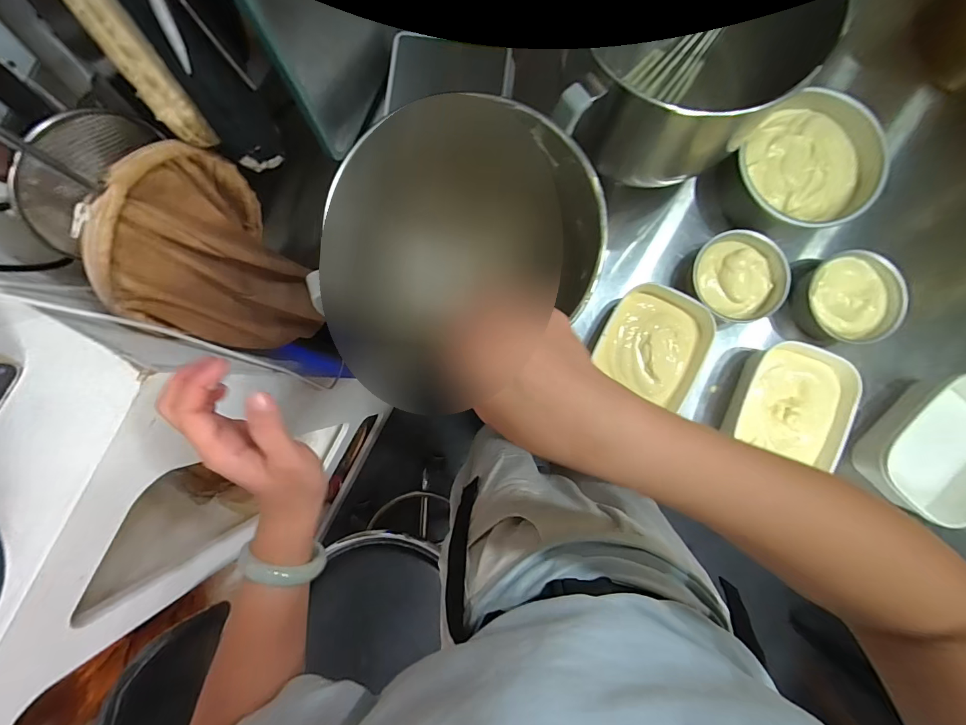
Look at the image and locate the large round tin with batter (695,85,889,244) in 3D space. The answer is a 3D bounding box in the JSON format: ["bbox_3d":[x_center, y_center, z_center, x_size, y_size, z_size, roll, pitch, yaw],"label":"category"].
[{"bbox_3d":[0.378,-0.229,0.517,0.153,0.089,0.152,0,87,1],"label":"large round tin with batter"}]

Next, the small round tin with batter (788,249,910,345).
[{"bbox_3d":[0.440,-0.079,0.505,0.105,0.053,0.110,0,87,1],"label":"small round tin with batter"}]

